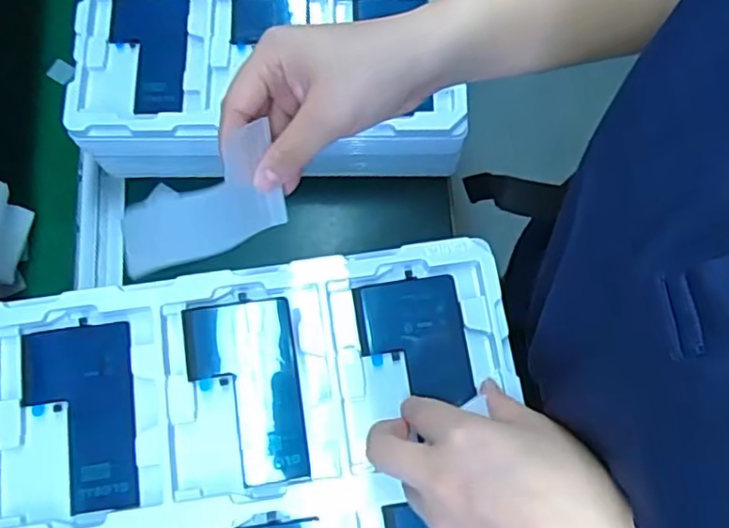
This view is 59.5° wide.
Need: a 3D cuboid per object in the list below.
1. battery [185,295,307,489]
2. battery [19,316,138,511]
[{"bbox_3d":[-0.071,0.076,0.384,0.063,0.006,0.107,-10,75,-1],"label":"battery"},{"bbox_3d":[-0.170,0.091,0.381,0.064,0.004,0.109,-9,75,-1],"label":"battery"}]

